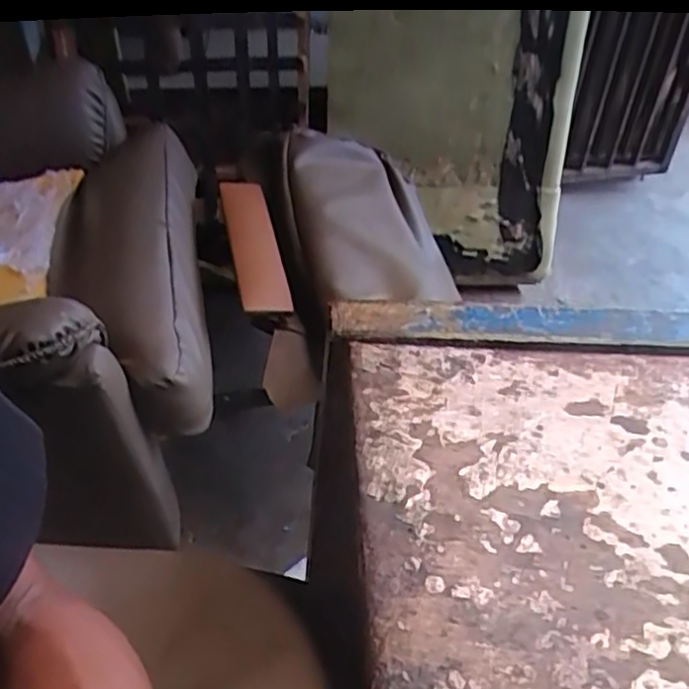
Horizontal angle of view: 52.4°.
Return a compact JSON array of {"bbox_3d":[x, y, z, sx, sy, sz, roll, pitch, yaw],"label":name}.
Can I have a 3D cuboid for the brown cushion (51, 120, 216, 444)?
[{"bbox_3d":[-0.357,-0.139,1.146,0.233,0.153,0.652,-7,44,-9],"label":"brown cushion"}]

